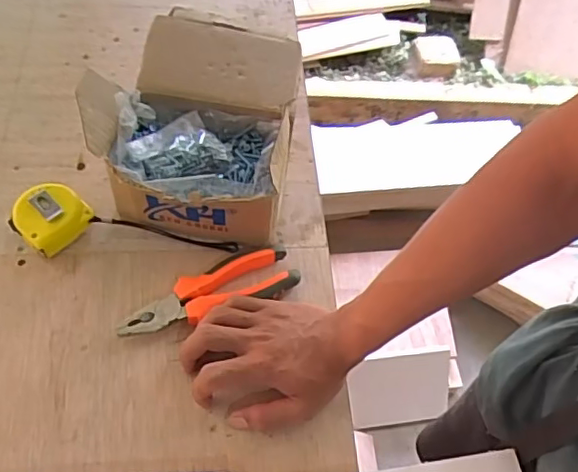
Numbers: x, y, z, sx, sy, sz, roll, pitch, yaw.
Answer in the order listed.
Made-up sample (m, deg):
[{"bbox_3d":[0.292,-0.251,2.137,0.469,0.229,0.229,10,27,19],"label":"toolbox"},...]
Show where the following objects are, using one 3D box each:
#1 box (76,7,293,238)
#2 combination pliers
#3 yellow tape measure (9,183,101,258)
[{"bbox_3d":[-0.095,-0.112,0.595,0.196,0.120,0.220,8,58,0],"label":"box"},{"bbox_3d":[-0.077,0.052,0.542,0.170,0.027,0.056,-18,62,-16],"label":"combination pliers"},{"bbox_3d":[-0.238,-0.019,0.568,0.069,0.035,0.068,38,63,17],"label":"yellow tape measure"}]

